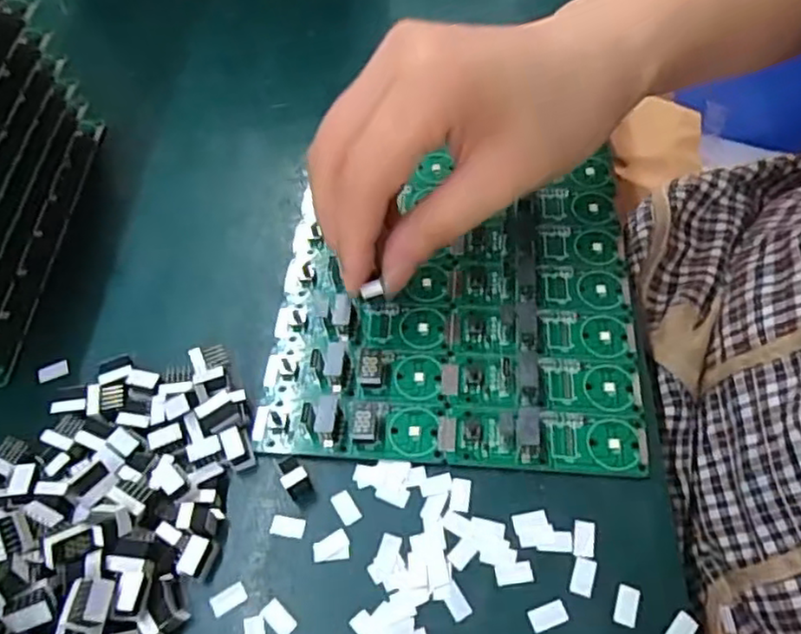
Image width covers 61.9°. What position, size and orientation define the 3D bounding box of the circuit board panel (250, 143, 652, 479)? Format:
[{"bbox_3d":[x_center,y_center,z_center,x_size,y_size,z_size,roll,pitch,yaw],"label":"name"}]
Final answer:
[{"bbox_3d":[0.020,-0.009,0.263,0.137,0.012,0.133,1,57,5],"label":"circuit board panel"}]

